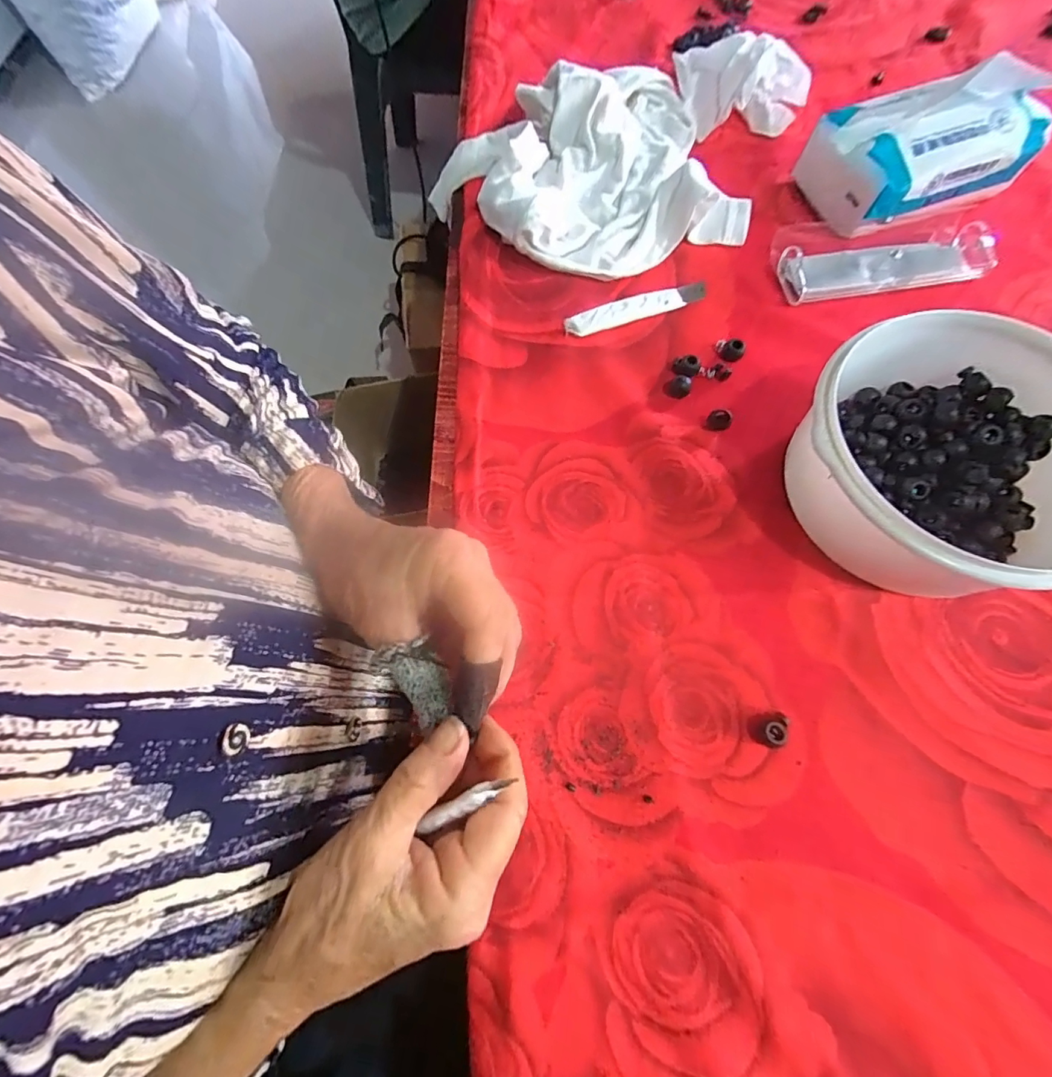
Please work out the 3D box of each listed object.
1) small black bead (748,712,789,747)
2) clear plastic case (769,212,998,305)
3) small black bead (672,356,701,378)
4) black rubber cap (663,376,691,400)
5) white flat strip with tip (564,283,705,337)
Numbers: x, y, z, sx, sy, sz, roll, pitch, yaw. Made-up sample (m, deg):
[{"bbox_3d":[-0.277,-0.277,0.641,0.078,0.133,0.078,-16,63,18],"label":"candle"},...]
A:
[{"bbox_3d":[0.133,0.104,0.266,0.015,0.014,0.018,14,70,8],"label":"small black bead"},{"bbox_3d":[0.281,-0.230,0.387,0.159,0.018,0.071,-8,68,0],"label":"clear plastic case"},{"bbox_3d":[0.117,-0.126,0.355,0.019,0.010,0.013,27,72,13],"label":"small black bead"},{"bbox_3d":[0.110,-0.110,0.348,0.018,0.011,0.012,25,72,12],"label":"black rubber cap"},{"bbox_3d":[0.086,-0.180,0.377,0.116,0.006,0.020,-19,69,-5],"label":"white flat strip with tip"}]

